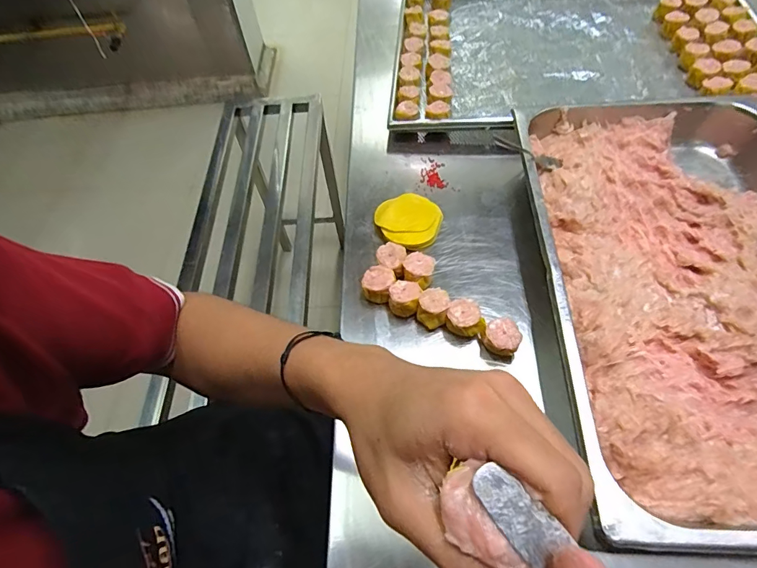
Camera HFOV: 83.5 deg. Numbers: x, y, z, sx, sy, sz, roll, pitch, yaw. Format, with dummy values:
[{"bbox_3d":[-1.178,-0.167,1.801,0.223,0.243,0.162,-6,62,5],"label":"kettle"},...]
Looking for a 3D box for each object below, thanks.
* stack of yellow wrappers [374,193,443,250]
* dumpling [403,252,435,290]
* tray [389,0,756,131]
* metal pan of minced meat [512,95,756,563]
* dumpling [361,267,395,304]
[{"bbox_3d":[0.042,-0.086,0.567,0.084,0.023,0.091,-25,59,-11],"label":"stack of yellow wrappers"},{"bbox_3d":[0.048,-0.012,0.511,0.035,0.034,0.038,6,58,8],"label":"dumpling"},{"bbox_3d":[0.329,-0.408,0.736,0.586,0.044,0.416,2,58,5],"label":"tray"},{"bbox_3d":[0.337,-0.008,0.465,0.320,0.069,0.518,0,58,4],"label":"metal pan of minced meat"},{"bbox_3d":[0.001,0.001,0.507,0.036,0.033,0.037,10,59,10],"label":"dumpling"}]

